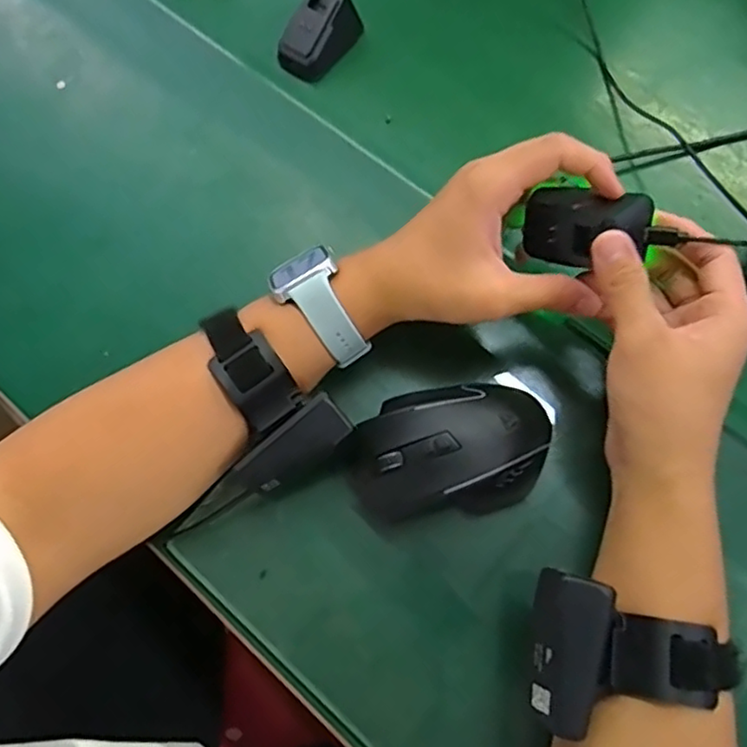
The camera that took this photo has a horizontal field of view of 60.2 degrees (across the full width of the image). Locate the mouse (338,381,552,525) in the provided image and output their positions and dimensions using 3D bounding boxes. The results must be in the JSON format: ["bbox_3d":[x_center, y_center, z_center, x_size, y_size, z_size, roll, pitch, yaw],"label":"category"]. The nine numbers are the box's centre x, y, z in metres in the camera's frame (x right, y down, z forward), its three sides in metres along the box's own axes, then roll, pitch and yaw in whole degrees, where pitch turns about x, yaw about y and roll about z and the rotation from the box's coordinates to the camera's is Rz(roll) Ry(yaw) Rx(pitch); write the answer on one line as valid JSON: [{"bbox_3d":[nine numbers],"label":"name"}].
[{"bbox_3d":[0.044,0.042,0.373,0.121,0.036,0.078,-8,72,-1],"label":"mouse"}]

